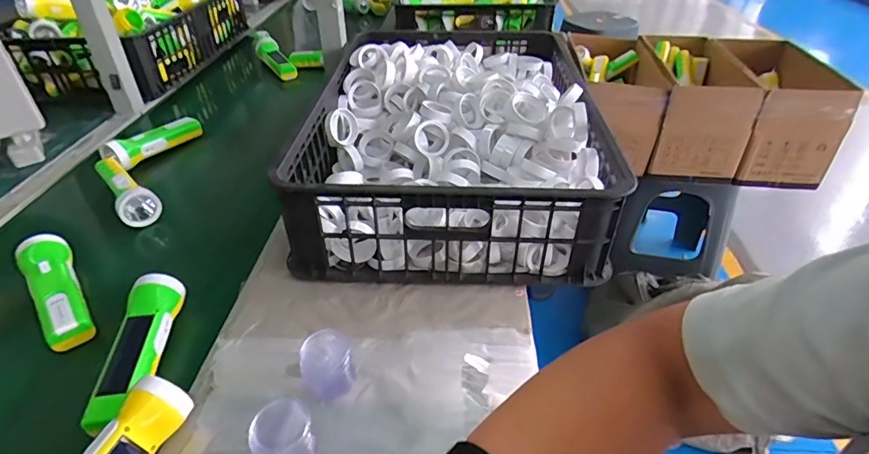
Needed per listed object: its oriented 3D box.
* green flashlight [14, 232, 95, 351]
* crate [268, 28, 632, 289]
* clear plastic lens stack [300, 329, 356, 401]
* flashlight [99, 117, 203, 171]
[{"bbox_3d":[-0.433,0.069,0.566,0.049,0.048,0.166,-28,45,-31],"label":"green flashlight"},{"bbox_3d":[0.030,-0.163,0.787,0.391,0.134,0.596,2,37,3],"label":"crate"},{"bbox_3d":[-0.103,0.131,0.473,0.048,0.052,0.042,-13,39,-17],"label":"clear plastic lens stack"},{"bbox_3d":[-0.480,-0.147,0.856,0.049,0.047,0.171,22,42,27],"label":"flashlight"}]

